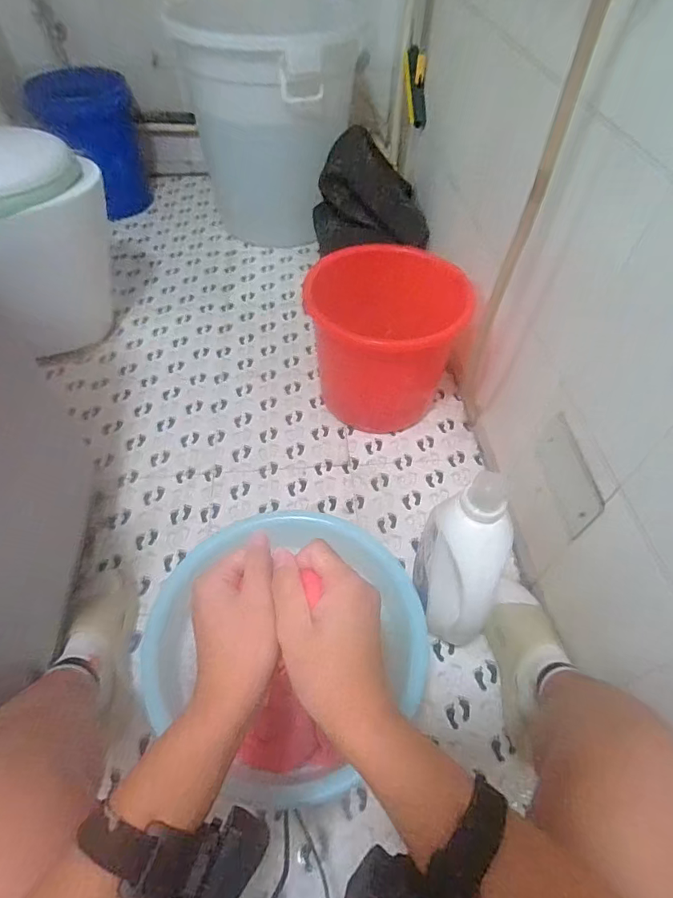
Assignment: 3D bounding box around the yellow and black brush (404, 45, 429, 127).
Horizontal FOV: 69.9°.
[{"bbox_3d":[0.245,-1.066,1.422,0.036,0.196,0.121,-20,34,-18],"label":"yellow and black brush"}]

